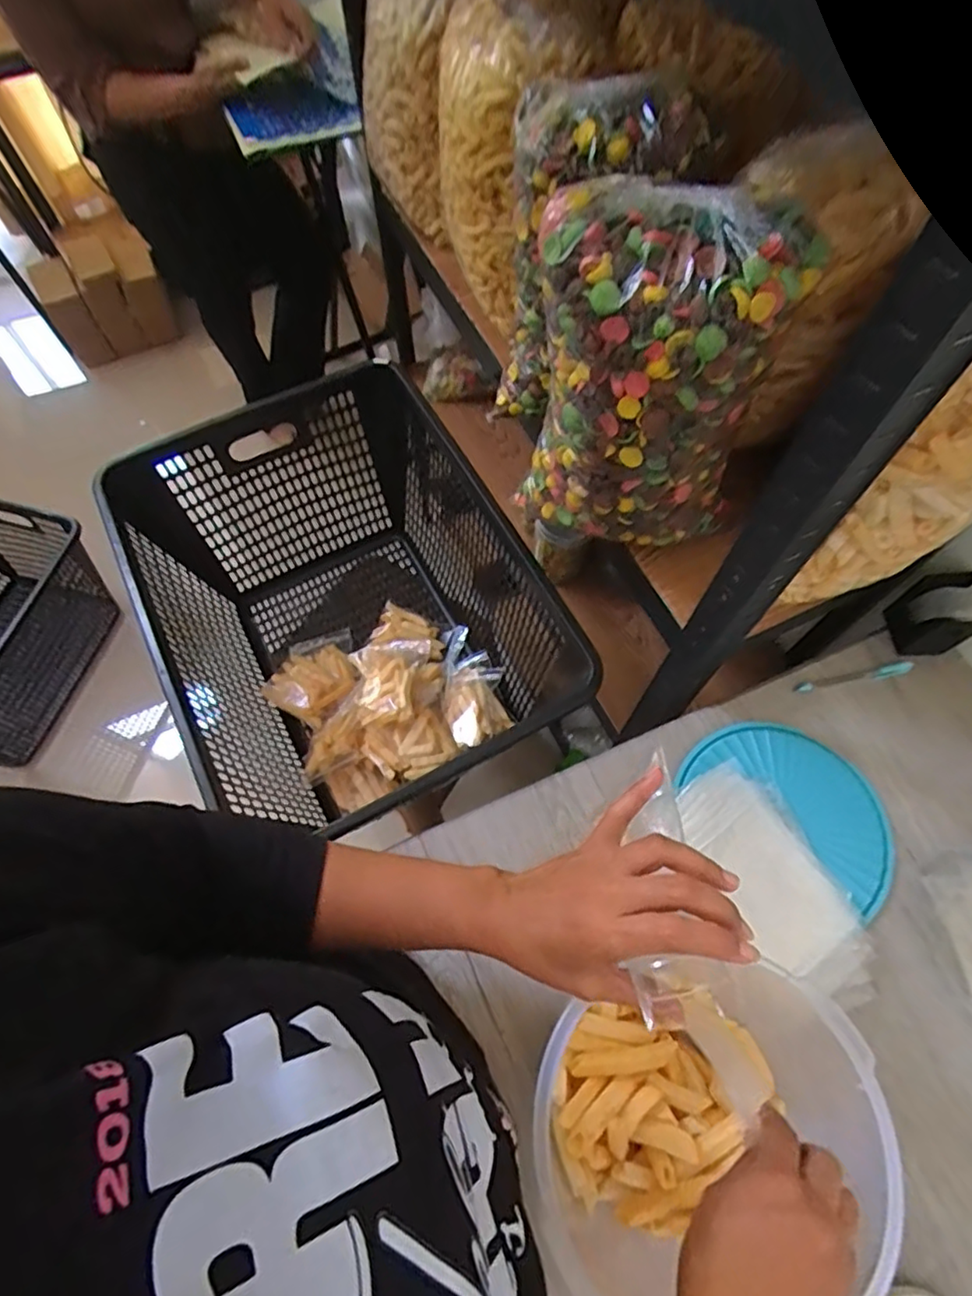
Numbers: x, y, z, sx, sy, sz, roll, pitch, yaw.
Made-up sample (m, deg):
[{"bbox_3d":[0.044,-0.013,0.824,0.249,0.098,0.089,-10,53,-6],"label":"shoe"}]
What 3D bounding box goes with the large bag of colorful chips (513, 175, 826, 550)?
[{"bbox_3d":[0.128,-0.207,0.524,0.184,0.284,0.124,7,65,4],"label":"large bag of colorful chips"}]

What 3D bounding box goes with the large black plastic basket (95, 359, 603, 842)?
[{"bbox_3d":[-0.161,-0.034,0.855,0.449,0.307,0.554,-25,67,-10],"label":"large black plastic basket"}]

